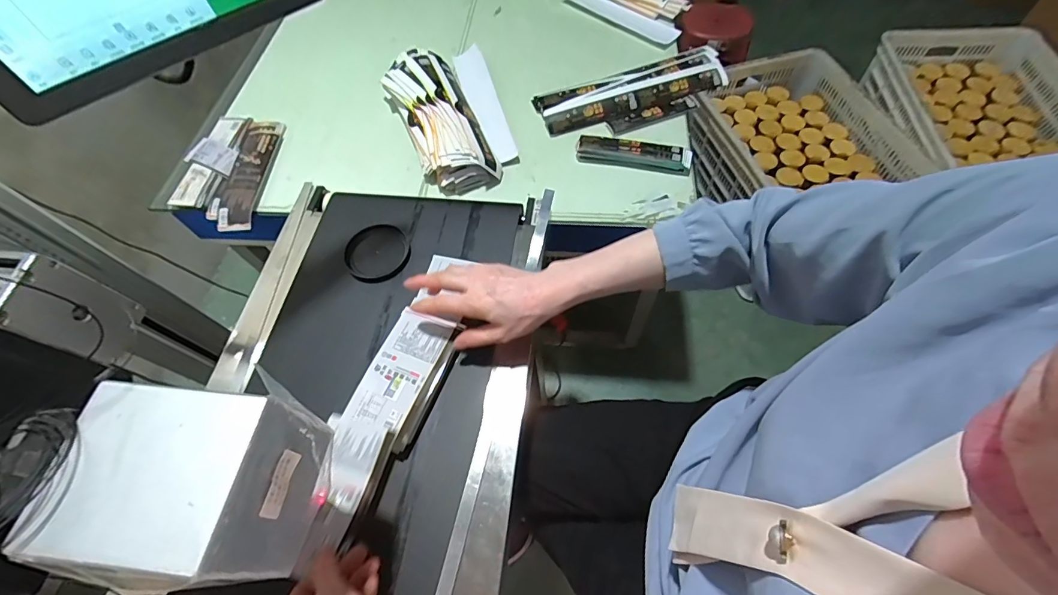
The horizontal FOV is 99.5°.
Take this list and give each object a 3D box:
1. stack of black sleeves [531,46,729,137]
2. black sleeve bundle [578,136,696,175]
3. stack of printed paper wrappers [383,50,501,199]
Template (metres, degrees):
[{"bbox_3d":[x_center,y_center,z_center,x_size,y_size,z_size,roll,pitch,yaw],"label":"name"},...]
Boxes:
[{"bbox_3d":[0.219,-0.415,0.917,0.396,0.038,0.150,-17,60,-6],"label":"stack of black sleeves"},{"bbox_3d":[0.195,-0.272,0.838,0.206,0.026,0.064,11,61,11],"label":"black sleeve bundle"},{"bbox_3d":[-0.179,-0.359,0.880,0.148,0.078,0.381,-24,61,-10],"label":"stack of printed paper wrappers"}]

